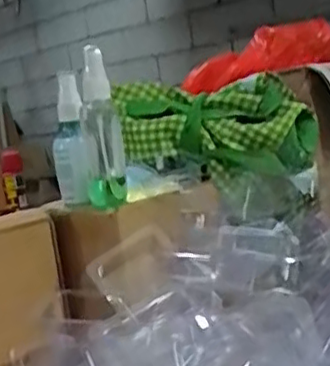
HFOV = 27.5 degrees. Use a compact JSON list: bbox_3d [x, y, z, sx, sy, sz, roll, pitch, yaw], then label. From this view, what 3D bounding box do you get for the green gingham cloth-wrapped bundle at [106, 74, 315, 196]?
[{"bbox_3d":[0.045,-0.057,0.687,0.216,0.112,0.078,9,9,13],"label":"green gingham cloth-wrapped bundle"}]

